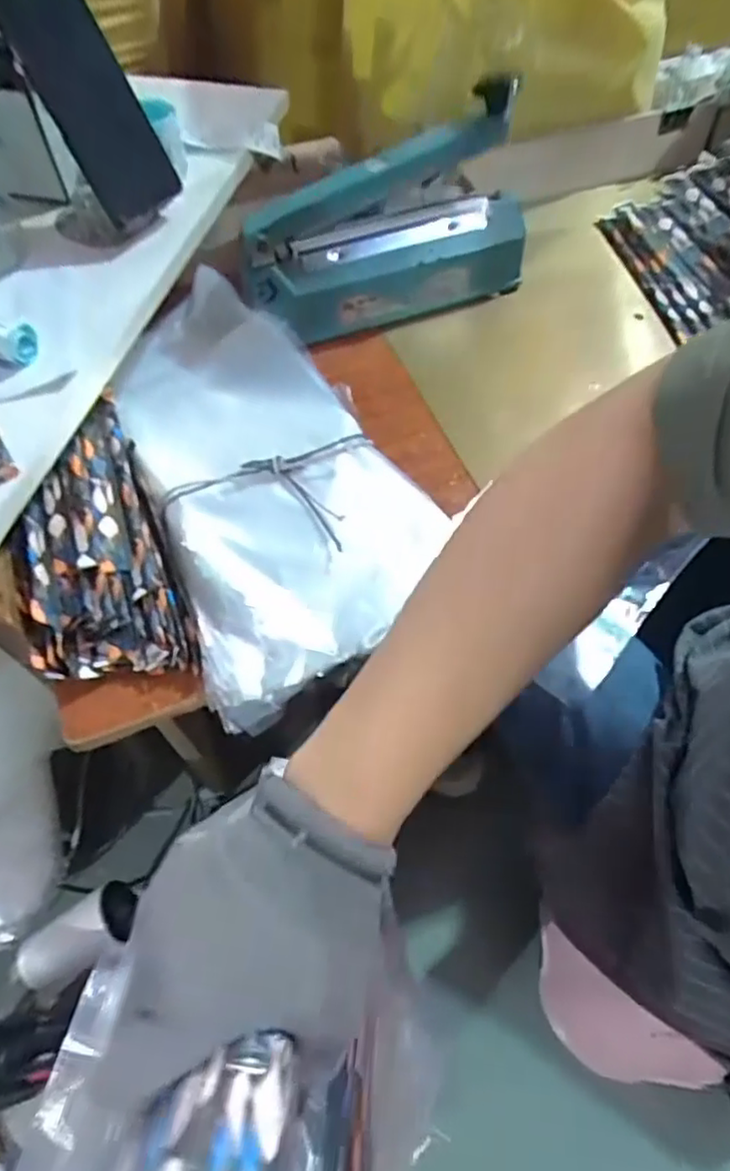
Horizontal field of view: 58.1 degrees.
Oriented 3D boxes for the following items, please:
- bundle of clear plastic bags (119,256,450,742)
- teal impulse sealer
[{"bbox_3d":[-0.086,-0.117,0.584,0.218,0.049,0.432,-20,61,-11],"label":"bundle of clear plastic bags"},{"bbox_3d":[0.023,-0.356,0.652,0.297,0.166,0.077,-21,61,-12],"label":"teal impulse sealer"}]

